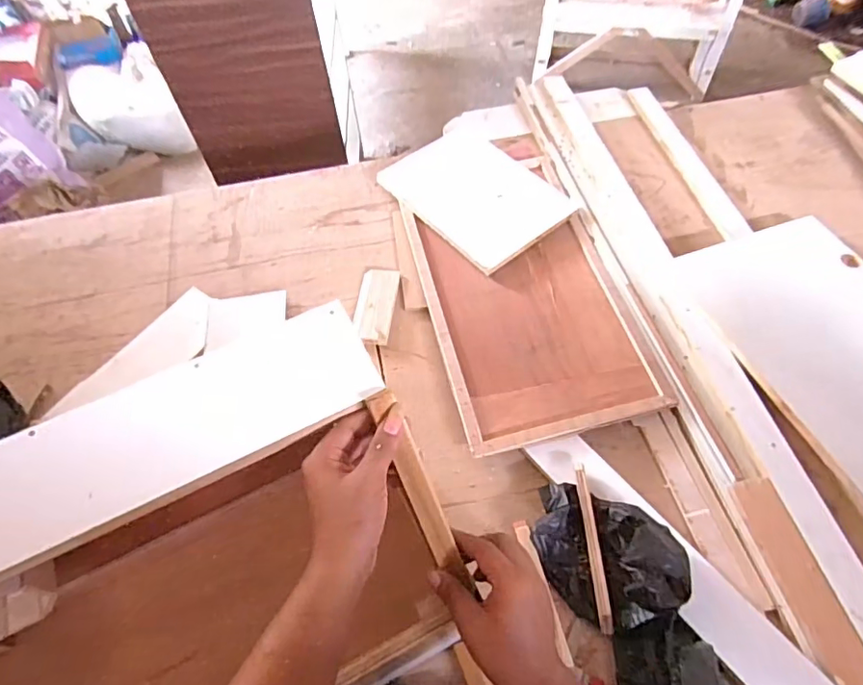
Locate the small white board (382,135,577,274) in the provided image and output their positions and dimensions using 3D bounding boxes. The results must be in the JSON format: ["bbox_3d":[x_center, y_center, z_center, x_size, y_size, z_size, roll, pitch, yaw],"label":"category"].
[{"bbox_3d":[0.090,-0.308,1.101,0.251,0.014,0.351,-38,66,-15],"label":"small white board"}]

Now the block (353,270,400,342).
[{"bbox_3d":[-0.104,-0.069,1.000,0.069,0.021,0.161,4,58,6],"label":"block"}]

